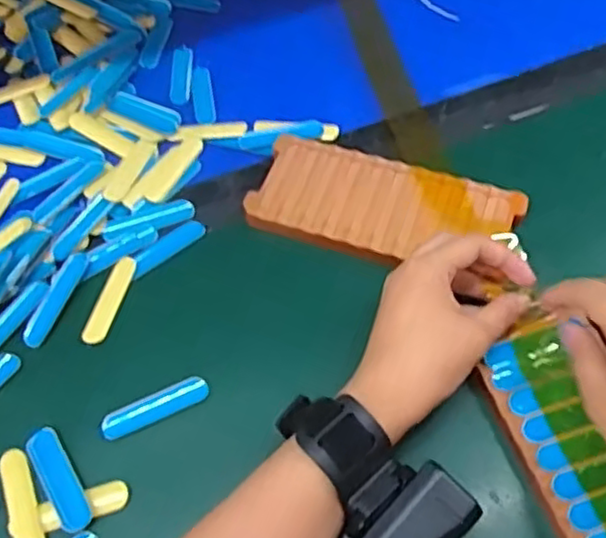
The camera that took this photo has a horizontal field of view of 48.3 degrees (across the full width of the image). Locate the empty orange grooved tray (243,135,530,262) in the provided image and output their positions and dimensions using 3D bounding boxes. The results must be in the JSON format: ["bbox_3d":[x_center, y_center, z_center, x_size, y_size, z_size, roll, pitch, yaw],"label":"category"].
[{"bbox_3d":[0.053,-0.040,0.454,0.169,0.017,0.077,17,60,13],"label":"empty orange grooved tray"}]

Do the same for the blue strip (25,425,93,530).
[{"bbox_3d":[-0.133,0.113,0.366,0.016,0.004,0.063,-29,61,-15],"label":"blue strip"}]

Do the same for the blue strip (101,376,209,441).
[{"bbox_3d":[-0.086,0.079,0.391,0.063,0.006,0.017,-24,60,-12],"label":"blue strip"}]

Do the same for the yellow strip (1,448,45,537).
[{"bbox_3d":[-0.152,0.125,0.361,0.015,0.004,0.062,-22,59,-11],"label":"yellow strip"}]

